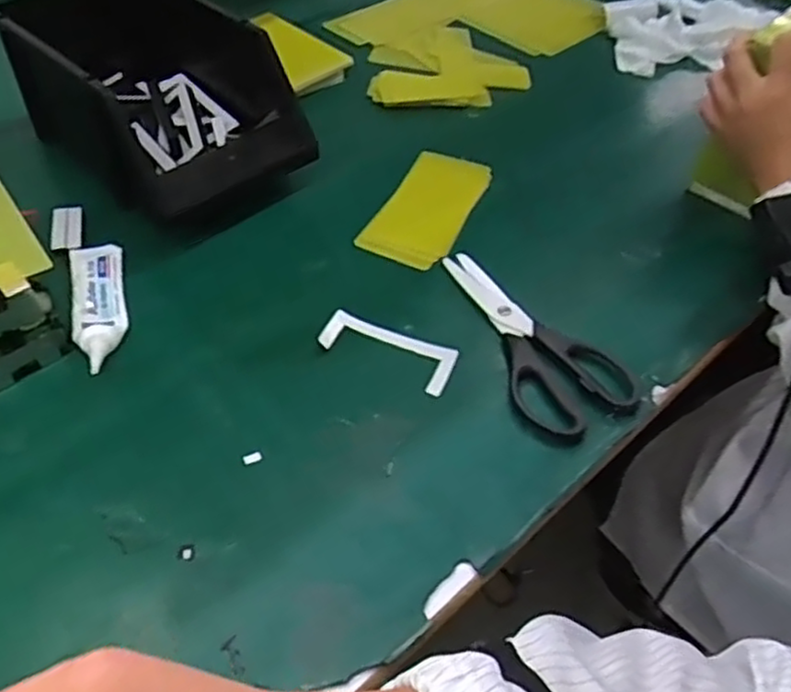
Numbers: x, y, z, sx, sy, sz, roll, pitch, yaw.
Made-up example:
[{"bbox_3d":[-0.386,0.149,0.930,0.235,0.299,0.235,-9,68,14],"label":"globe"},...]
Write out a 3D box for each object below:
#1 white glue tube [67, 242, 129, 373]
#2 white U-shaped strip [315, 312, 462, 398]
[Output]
[{"bbox_3d":[-0.219,-0.032,0.532,0.038,0.016,0.145,-12,52,-14],"label":"white glue tube"},{"bbox_3d":[-0.006,0.003,0.531,0.099,0.010,0.040,21,51,13],"label":"white U-shaped strip"}]

